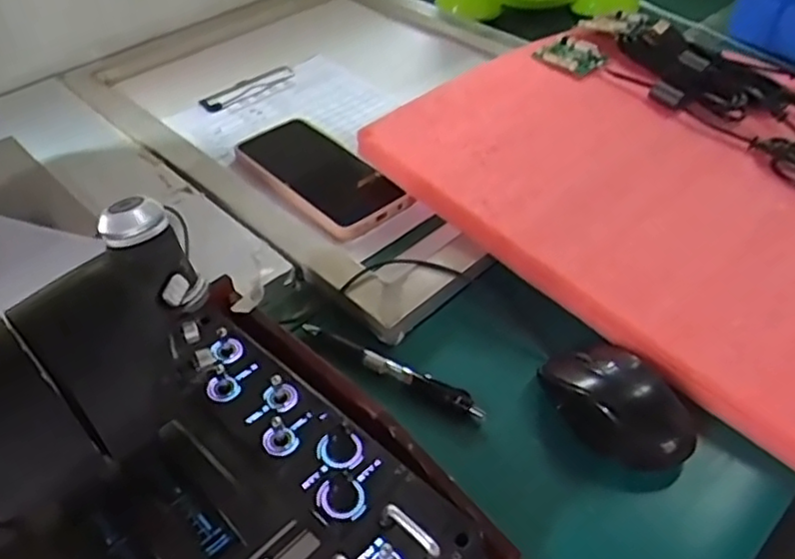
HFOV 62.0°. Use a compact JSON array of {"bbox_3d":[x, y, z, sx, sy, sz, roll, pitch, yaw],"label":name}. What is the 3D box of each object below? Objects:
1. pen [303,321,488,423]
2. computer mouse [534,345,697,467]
[{"bbox_3d":[-0.005,0.061,0.451,0.140,0.011,0.014,22,49,22],"label":"pen"},{"bbox_3d":[0.141,0.075,0.417,0.070,0.036,0.090,-22,48,-19],"label":"computer mouse"}]

